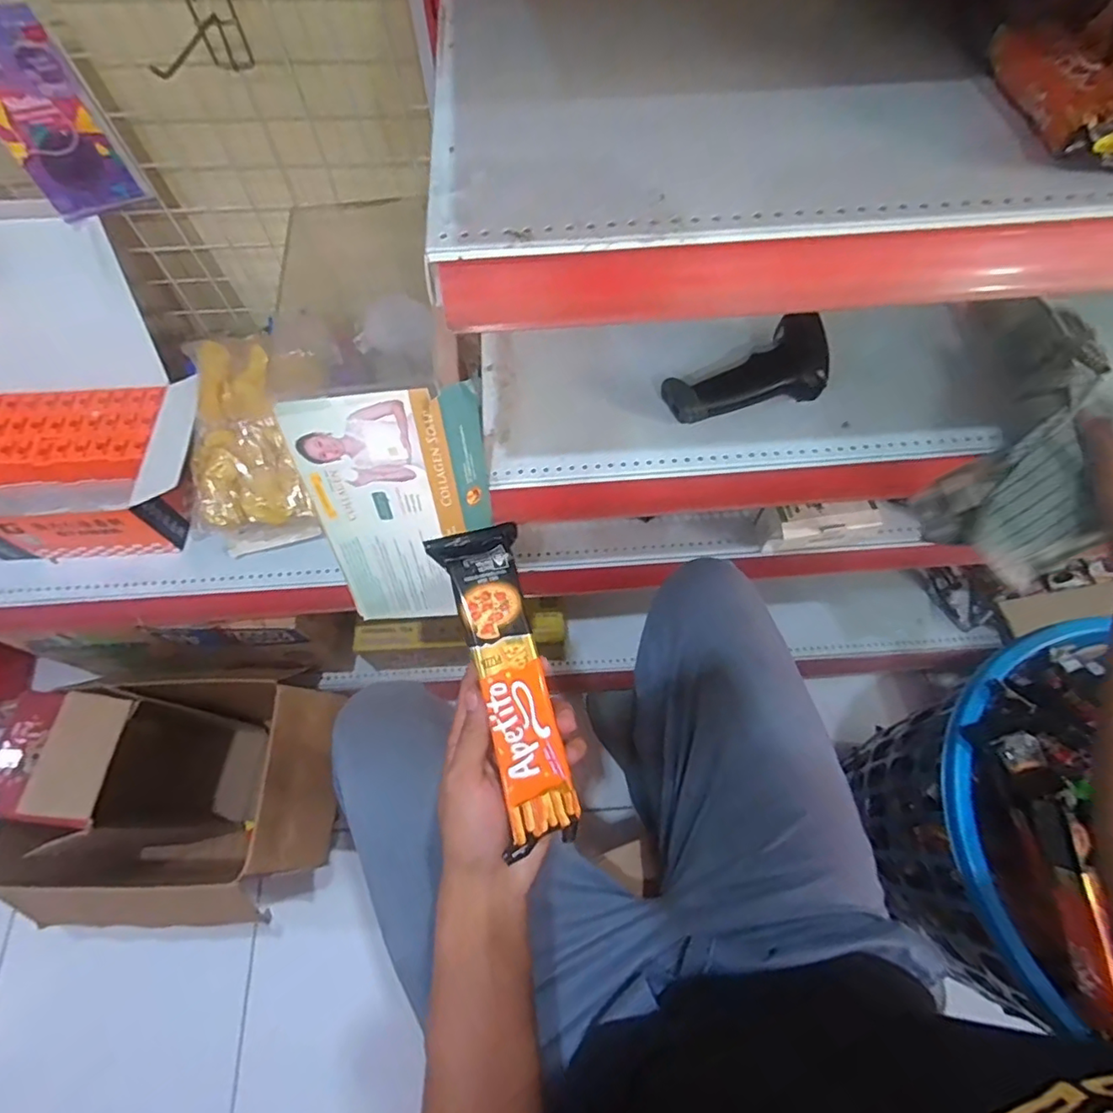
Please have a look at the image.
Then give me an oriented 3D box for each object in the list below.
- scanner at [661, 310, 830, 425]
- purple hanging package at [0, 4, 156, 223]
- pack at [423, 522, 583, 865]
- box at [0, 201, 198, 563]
[{"bbox_3d":[0.187,-0.180,0.546,0.154,0.071,0.080,-22,67,-8],"label":"scanner"},{"bbox_3d":[-0.502,-0.431,0.571,0.100,0.165,0.019,-24,67,-9],"label":"purple hanging package"},{"bbox_3d":[-0.028,0.074,0.352,0.044,0.021,0.190,-15,81,-5],"label":"pack"},{"bbox_3d":[-0.617,-0.198,0.705,0.346,0.253,0.327,2,65,3],"label":"box"}]

